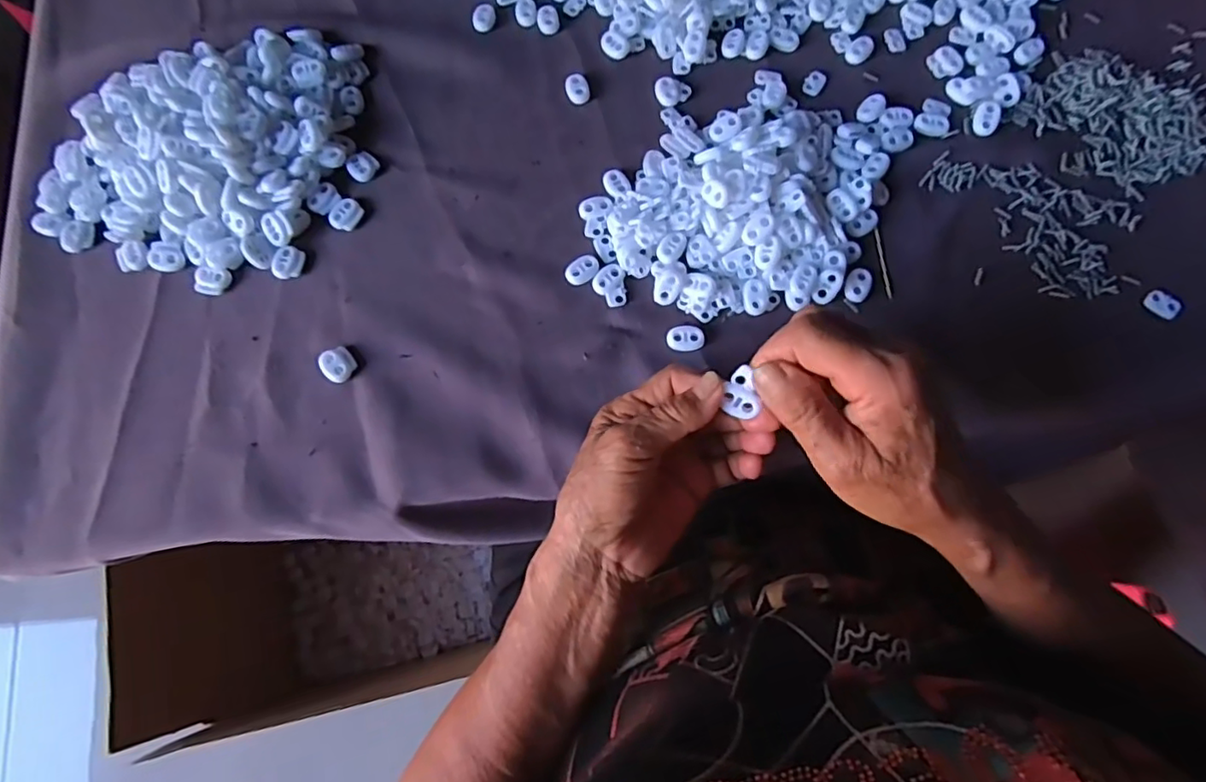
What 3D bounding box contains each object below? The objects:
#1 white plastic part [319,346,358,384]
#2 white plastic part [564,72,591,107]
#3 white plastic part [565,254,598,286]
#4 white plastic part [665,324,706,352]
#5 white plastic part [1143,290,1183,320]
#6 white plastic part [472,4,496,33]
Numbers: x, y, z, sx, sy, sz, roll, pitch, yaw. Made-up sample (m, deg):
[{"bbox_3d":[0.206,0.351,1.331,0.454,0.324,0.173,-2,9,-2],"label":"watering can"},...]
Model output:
[{"bbox_3d":[-0.161,-0.016,0.368,0.019,0.006,0.020,-42,77,-11],"label":"white plastic part"},{"bbox_3d":[-0.018,-0.209,0.419,0.016,0.006,0.022,-16,73,-4],"label":"white plastic part"},{"bbox_3d":[-0.013,-0.077,0.382,0.022,0.004,0.015,-37,76,-10],"label":"white plastic part"},{"bbox_3d":[0.050,-0.032,0.369,0.022,0.004,0.016,-1,73,1],"label":"white plastic part"},{"bbox_3d":[0.345,-0.054,0.373,0.019,0.005,0.012,35,77,11],"label":"white plastic part"},{"bbox_3d":[-0.086,-0.268,0.435,0.017,0.006,0.019,-10,73,-2],"label":"white plastic part"}]

